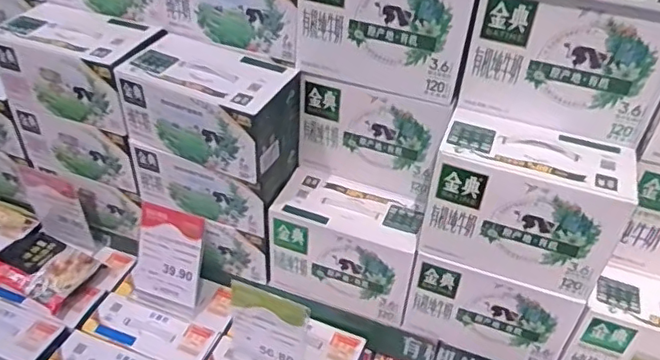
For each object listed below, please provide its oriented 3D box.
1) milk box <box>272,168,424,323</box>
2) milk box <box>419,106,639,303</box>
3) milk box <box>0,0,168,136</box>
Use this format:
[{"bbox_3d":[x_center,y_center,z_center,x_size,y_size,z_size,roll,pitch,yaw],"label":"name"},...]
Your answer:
[{"bbox_3d":[0.036,0.140,1.190,0.295,0.232,0.140,17,40,15],"label":"milk box"},{"bbox_3d":[0.321,0.039,0.957,0.282,0.235,0.145,16,40,13],"label":"milk box"},{"bbox_3d":[-0.541,-0.253,1.241,0.396,0.182,0.199,21,41,18],"label":"milk box"}]

